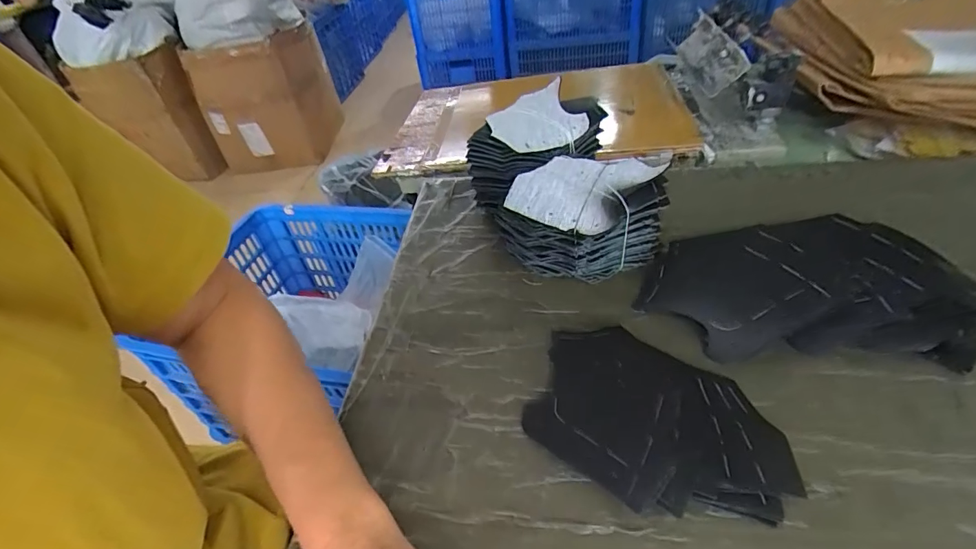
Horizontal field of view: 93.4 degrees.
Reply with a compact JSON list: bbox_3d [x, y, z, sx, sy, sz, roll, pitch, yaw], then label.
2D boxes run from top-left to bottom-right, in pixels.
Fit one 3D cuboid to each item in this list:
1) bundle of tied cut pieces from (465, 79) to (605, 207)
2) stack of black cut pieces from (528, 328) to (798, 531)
[{"bbox_3d":[0.062,-0.136,0.536,0.113,0.106,0.147,15,47,24],"label":"bundle of tied cut pieces"},{"bbox_3d":[0.118,0.105,0.330,0.176,0.026,0.122,17,48,25],"label":"stack of black cut pieces"}]

